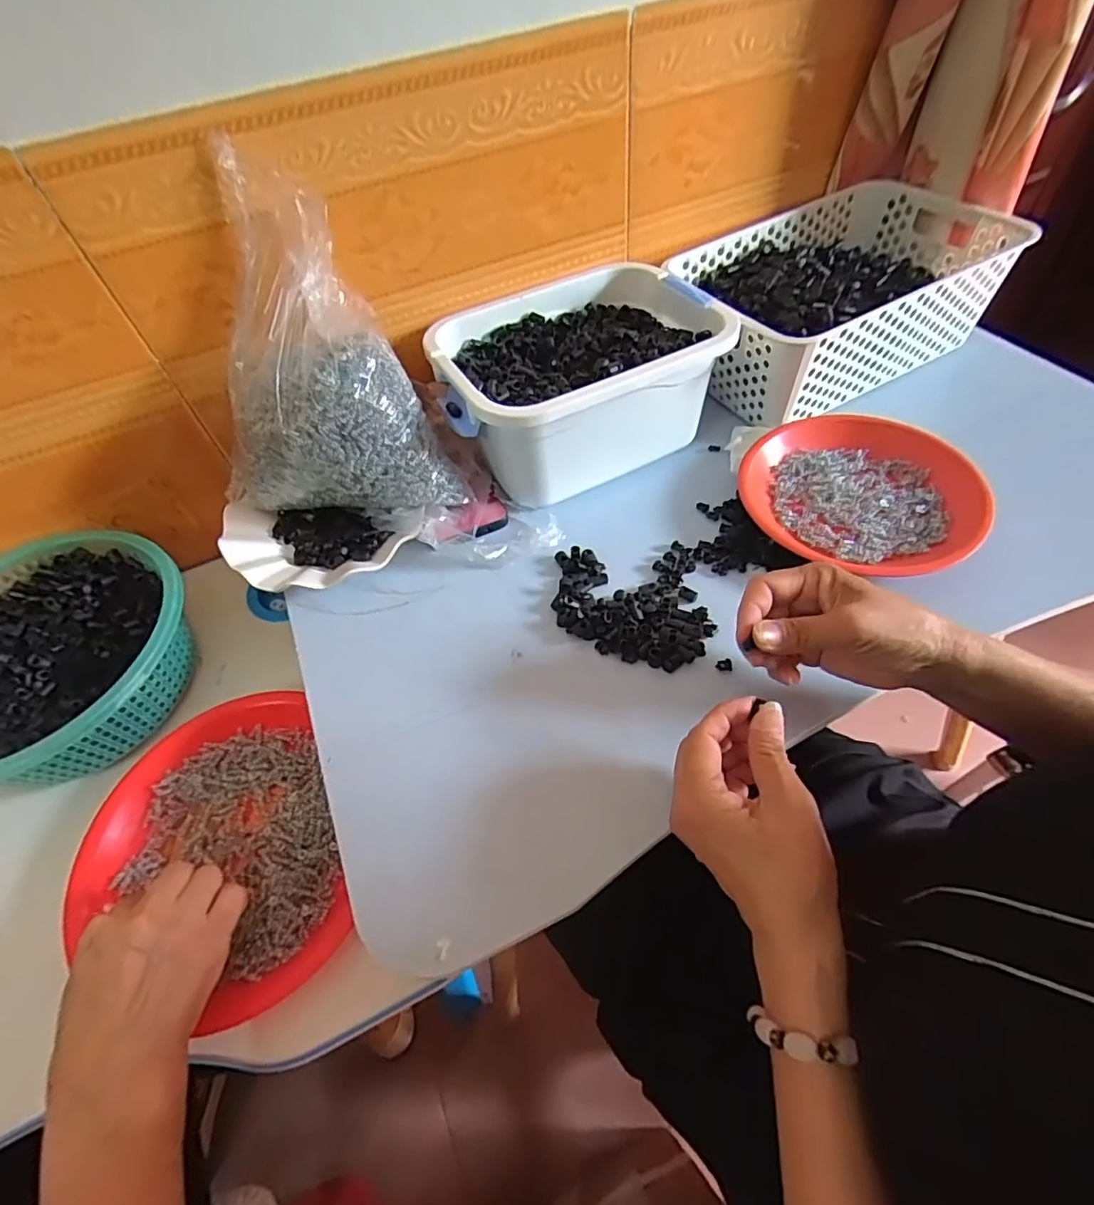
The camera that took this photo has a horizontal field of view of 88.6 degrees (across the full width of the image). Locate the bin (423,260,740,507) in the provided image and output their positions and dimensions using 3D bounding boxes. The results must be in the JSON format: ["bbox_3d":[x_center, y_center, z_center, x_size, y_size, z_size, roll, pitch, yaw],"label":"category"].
[{"bbox_3d":[0.030,-0.210,0.551,0.244,0.126,0.192,-26,56,-12],"label":"bin"}]

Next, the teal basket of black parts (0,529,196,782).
[{"bbox_3d":[-0.436,0.058,0.492,0.220,0.090,0.226,-3,54,5],"label":"teal basket of black parts"}]

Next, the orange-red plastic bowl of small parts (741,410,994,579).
[{"bbox_3d":[0.275,-0.097,0.499,0.192,0.037,0.177,19,59,19],"label":"orange-red plastic bowl of small parts"}]

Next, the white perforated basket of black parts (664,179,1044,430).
[{"bbox_3d":[0.299,-0.319,0.596,0.313,0.119,0.206,-25,55,-11],"label":"white perforated basket of black parts"}]

